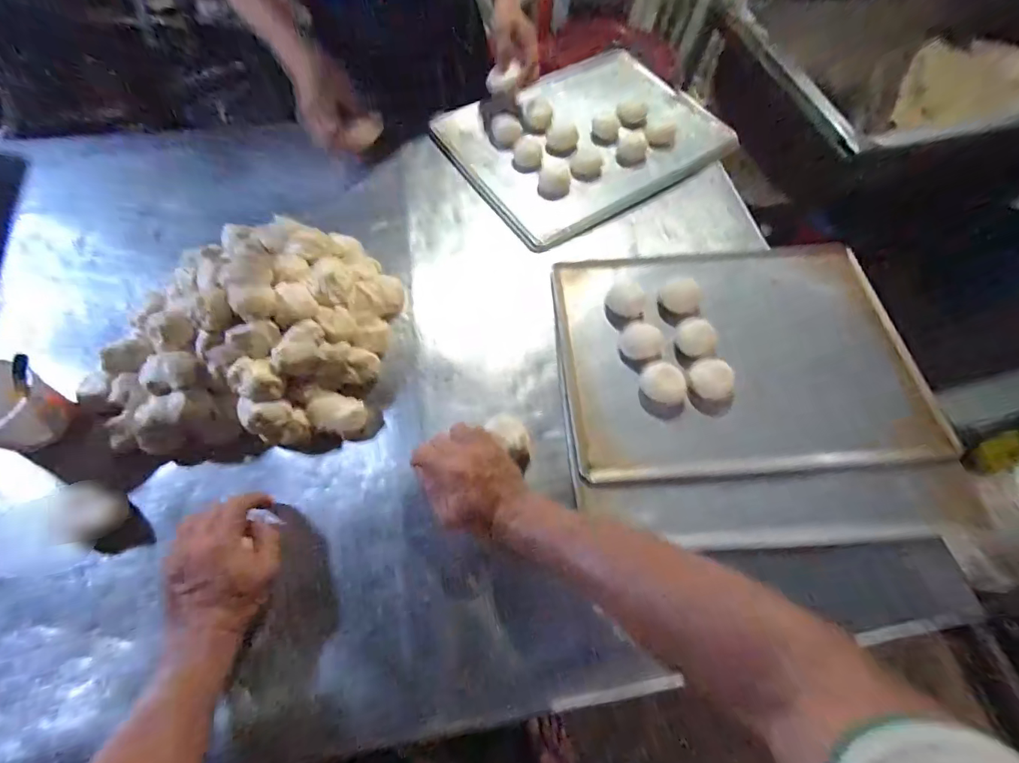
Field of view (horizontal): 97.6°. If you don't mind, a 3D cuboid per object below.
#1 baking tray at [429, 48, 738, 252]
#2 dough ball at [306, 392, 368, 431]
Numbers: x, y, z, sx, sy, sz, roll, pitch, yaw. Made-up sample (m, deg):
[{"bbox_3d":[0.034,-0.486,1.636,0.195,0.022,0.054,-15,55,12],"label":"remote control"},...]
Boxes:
[{"bbox_3d":[0.137,-0.428,0.776,0.451,0.032,0.326,-30,74,-12],"label":"baking tray"},{"bbox_3d":[-0.204,0.037,0.530,0.065,0.036,0.047,1,62,-3],"label":"dough ball"}]

